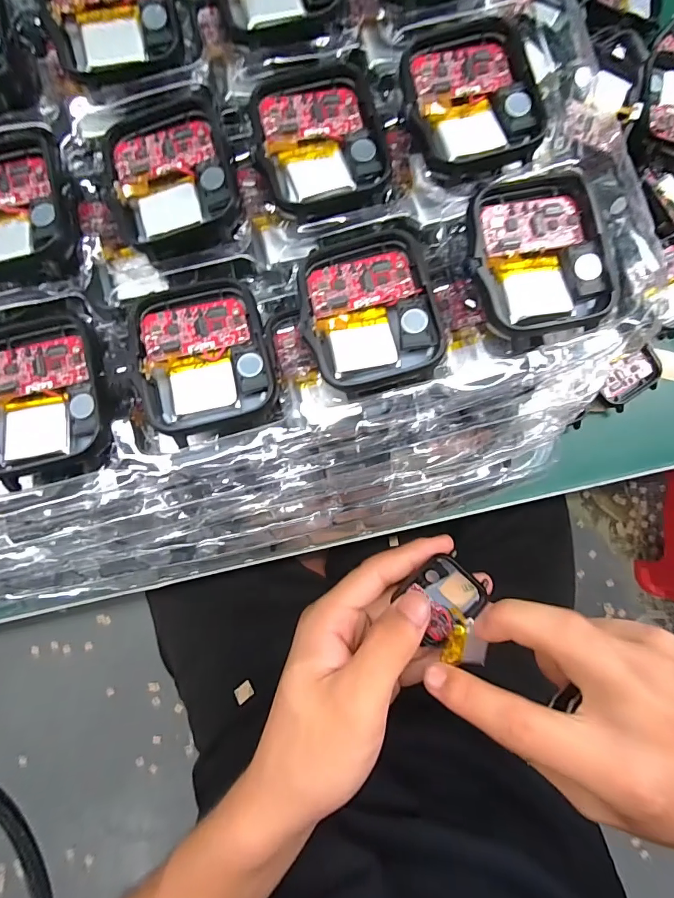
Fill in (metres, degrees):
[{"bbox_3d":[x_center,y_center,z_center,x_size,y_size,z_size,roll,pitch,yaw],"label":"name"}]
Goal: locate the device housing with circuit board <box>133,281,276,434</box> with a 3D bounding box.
[{"bbox_3d":[-0.038,-0.028,0.120,0.036,0.007,0.042,-15,86,-3],"label":"device housing with circuit board"}]

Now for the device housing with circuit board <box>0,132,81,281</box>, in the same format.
[{"bbox_3d":[-0.097,-0.070,0.121,0.039,0.007,0.047,-12,85,-2],"label":"device housing with circuit board"}]

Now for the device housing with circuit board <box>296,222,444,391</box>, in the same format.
[{"bbox_3d":[0.009,-0.042,0.120,0.038,0.007,0.049,-13,86,-2],"label":"device housing with circuit board"}]

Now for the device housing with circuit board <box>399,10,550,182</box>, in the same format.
[{"bbox_3d":[0.040,-0.106,0.125,0.037,0.005,0.046,-14,86,-2],"label":"device housing with circuit board"}]

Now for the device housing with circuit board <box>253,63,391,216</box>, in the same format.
[{"bbox_3d":[-0.005,-0.095,0.126,0.037,0.004,0.044,-13,86,-2],"label":"device housing with circuit board"}]

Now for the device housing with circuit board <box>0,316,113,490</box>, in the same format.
[{"bbox_3d":[-0.085,-0.014,0.119,0.039,0.006,0.045,-17,86,-3],"label":"device housing with circuit board"}]

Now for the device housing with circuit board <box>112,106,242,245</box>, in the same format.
[{"bbox_3d":[-0.050,-0.084,0.125,0.035,0.007,0.042,-15,86,-3],"label":"device housing with circuit board"}]

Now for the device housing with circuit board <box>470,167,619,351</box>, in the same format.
[{"bbox_3d":[0.057,-0.054,0.118,0.039,0.007,0.047,-17,86,-3],"label":"device housing with circuit board"}]

